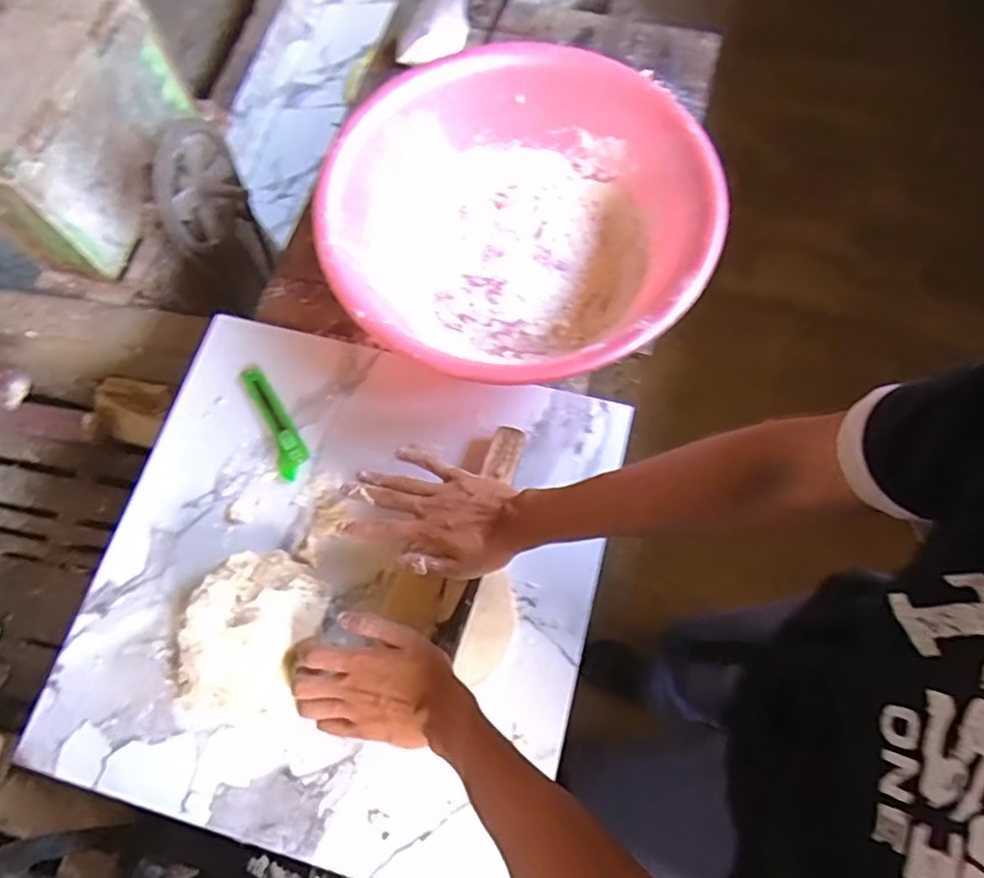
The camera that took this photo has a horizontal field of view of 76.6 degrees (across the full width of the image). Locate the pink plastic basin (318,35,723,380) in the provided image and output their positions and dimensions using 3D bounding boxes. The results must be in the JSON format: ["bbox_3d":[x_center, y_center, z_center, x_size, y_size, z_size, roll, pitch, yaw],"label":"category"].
[{"bbox_3d":[0.032,-0.235,0.699,0.396,0.119,0.400,0,69,1],"label":"pink plastic basin"}]

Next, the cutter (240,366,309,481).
[{"bbox_3d":[-0.240,-0.024,0.686,0.034,0.009,0.146,-26,71,-9],"label":"cutter"}]

